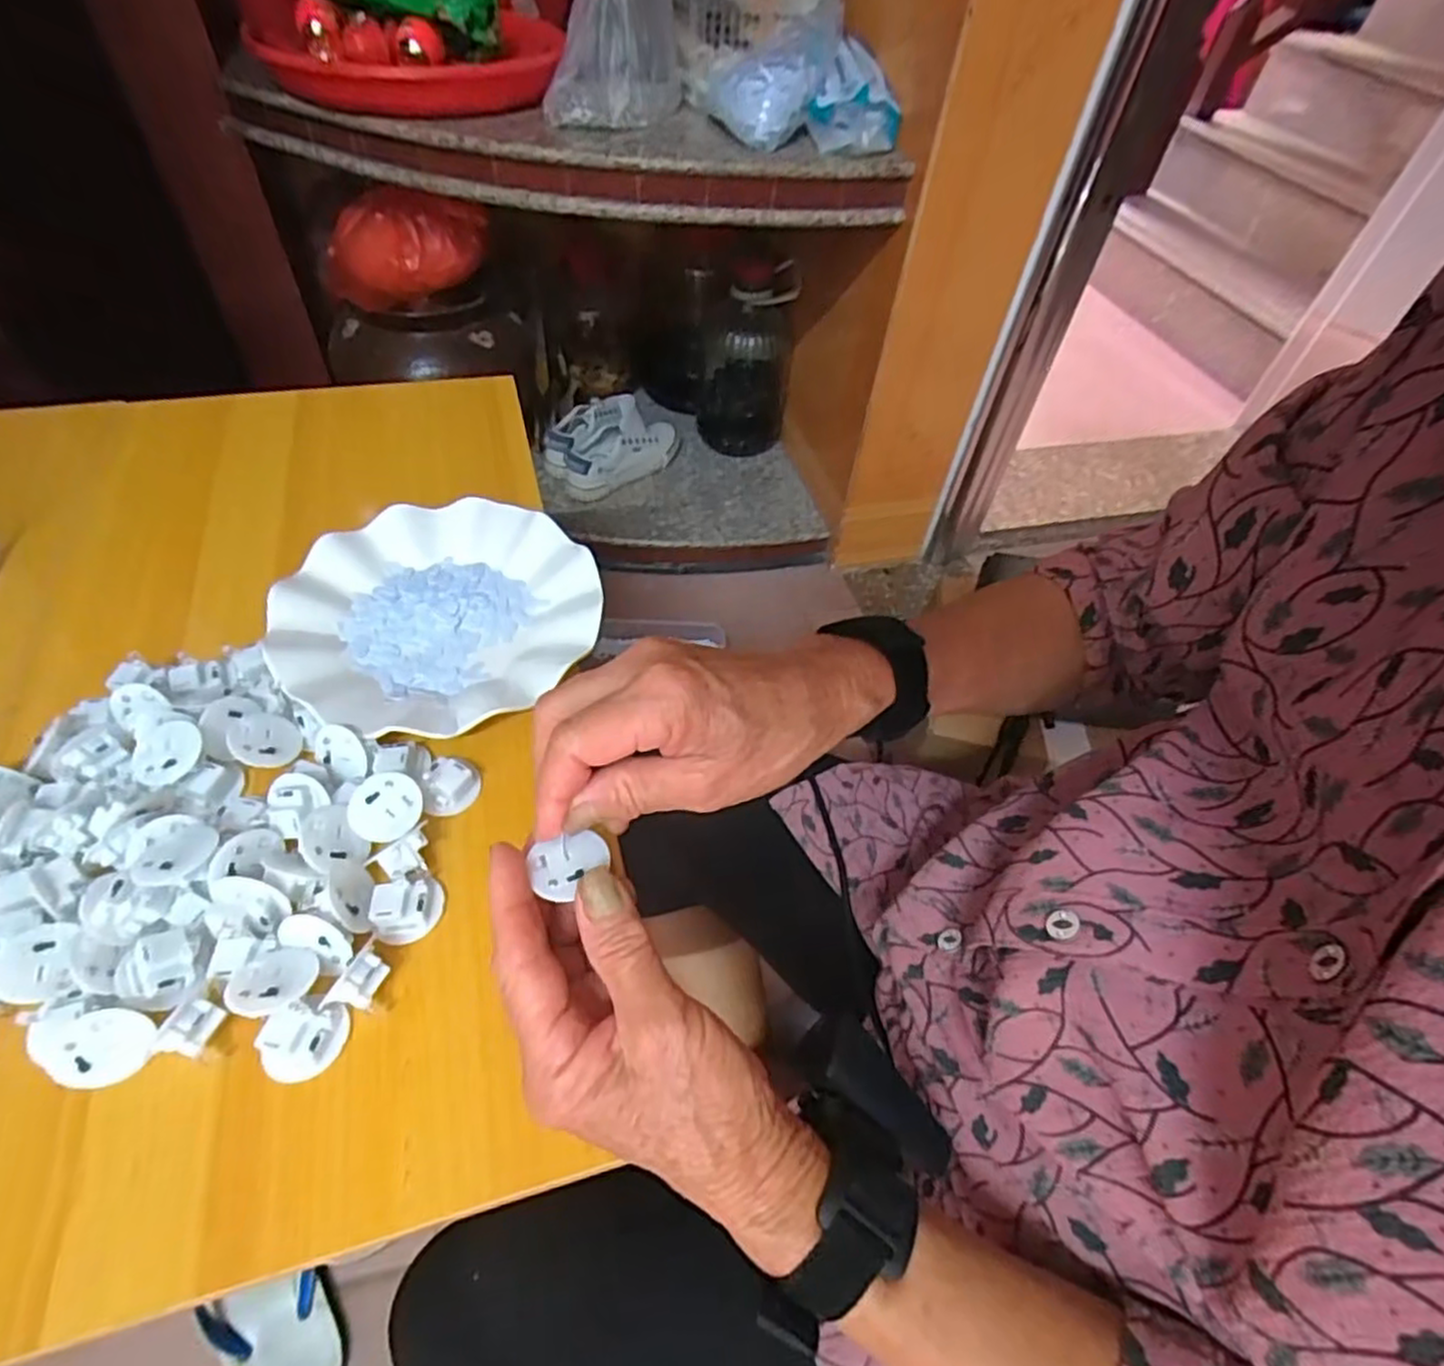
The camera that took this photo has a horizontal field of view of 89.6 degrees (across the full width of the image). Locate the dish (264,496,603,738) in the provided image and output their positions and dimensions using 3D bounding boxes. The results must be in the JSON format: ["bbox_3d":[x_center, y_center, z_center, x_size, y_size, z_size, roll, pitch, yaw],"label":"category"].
[{"bbox_3d":[-0.166,-0.043,0.436,0.176,0.022,0.178,3,51,-3],"label":"dish"}]

